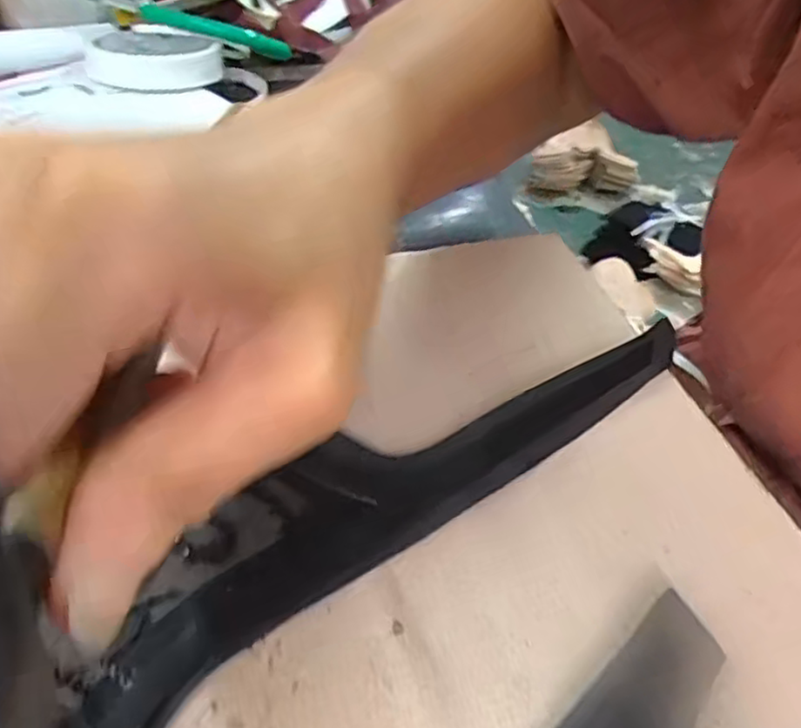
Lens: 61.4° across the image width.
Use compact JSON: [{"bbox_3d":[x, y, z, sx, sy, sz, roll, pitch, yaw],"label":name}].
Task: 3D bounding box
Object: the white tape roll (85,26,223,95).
[{"bbox_3d":[-0.168,-0.213,0.464,0.086,0.023,0.083,-1,43,-9],"label":"white tape roll"}]

